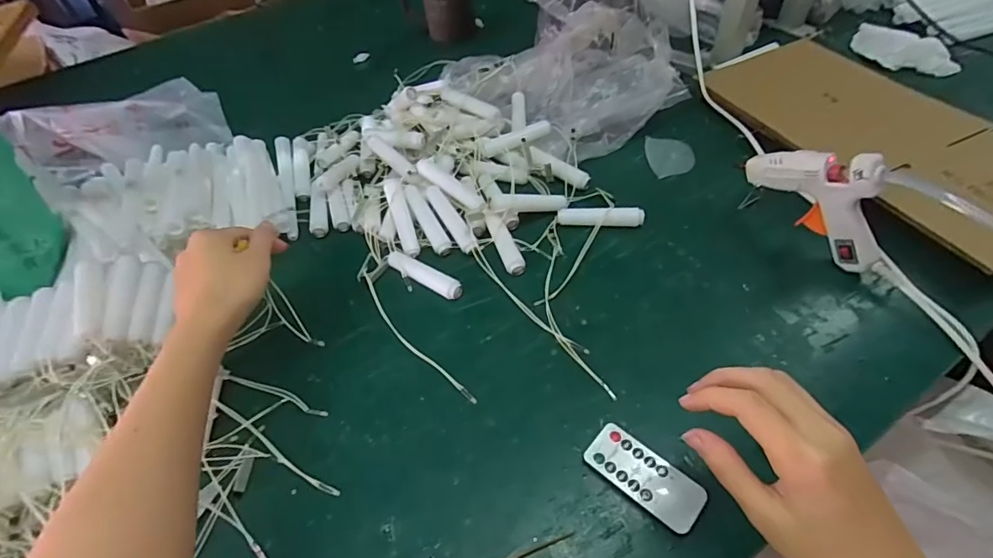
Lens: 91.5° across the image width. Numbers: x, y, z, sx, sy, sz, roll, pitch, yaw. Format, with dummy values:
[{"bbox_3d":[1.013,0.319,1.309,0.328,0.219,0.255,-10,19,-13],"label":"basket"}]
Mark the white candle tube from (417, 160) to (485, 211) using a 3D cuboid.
[{"bbox_3d":[-0.049,-0.103,0.540,0.095,0.019,0.021,36,70,19],"label":"white candle tube"}]

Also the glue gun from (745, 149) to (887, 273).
[{"bbox_3d":[0.299,-0.076,0.452,0.024,0.107,0.136,-33,55,-19],"label":"glue gun"}]

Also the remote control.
[{"bbox_3d":[0.107,0.143,0.354,0.085,0.011,0.037,34,61,29],"label":"remote control"}]

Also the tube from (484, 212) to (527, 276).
[{"bbox_3d":[0.010,-0.037,0.502,0.020,0.023,0.075,-17,51,-8],"label":"tube"}]

